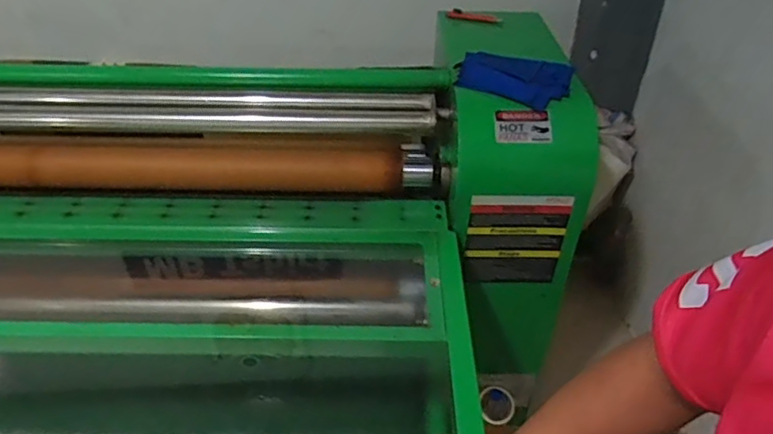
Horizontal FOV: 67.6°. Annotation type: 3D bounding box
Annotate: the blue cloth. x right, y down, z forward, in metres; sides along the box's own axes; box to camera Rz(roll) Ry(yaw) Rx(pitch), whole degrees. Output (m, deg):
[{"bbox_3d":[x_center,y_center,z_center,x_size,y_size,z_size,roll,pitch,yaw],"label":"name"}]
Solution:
[{"bbox_3d":[0.268,-0.291,1.213,0.223,0.054,0.138,12,40,14],"label":"blue cloth"}]

